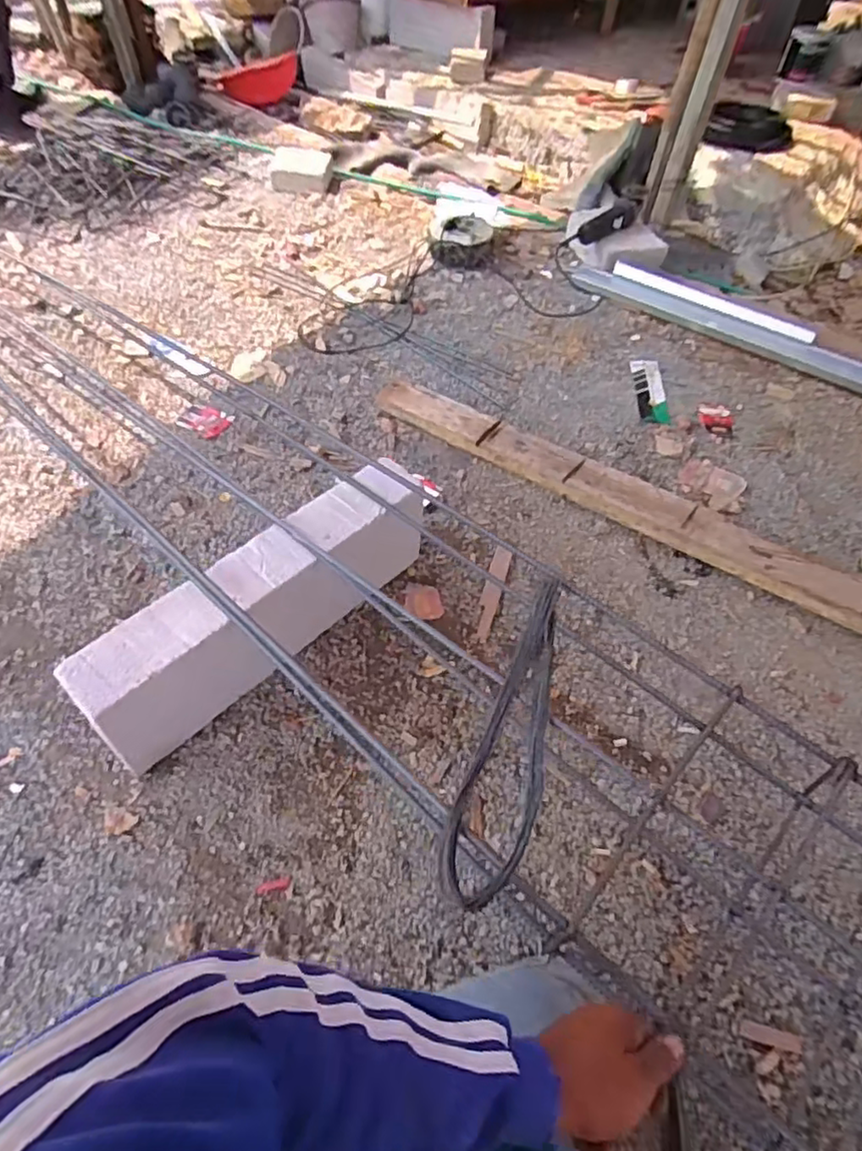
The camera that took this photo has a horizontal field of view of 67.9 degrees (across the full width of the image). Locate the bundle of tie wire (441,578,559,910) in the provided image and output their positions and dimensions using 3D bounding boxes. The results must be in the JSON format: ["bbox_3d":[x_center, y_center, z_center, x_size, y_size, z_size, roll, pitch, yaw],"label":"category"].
[{"bbox_3d":[0.103,0.170,0.723,0.081,0.035,0.392,18,53,11],"label":"bundle of tie wire"}]

